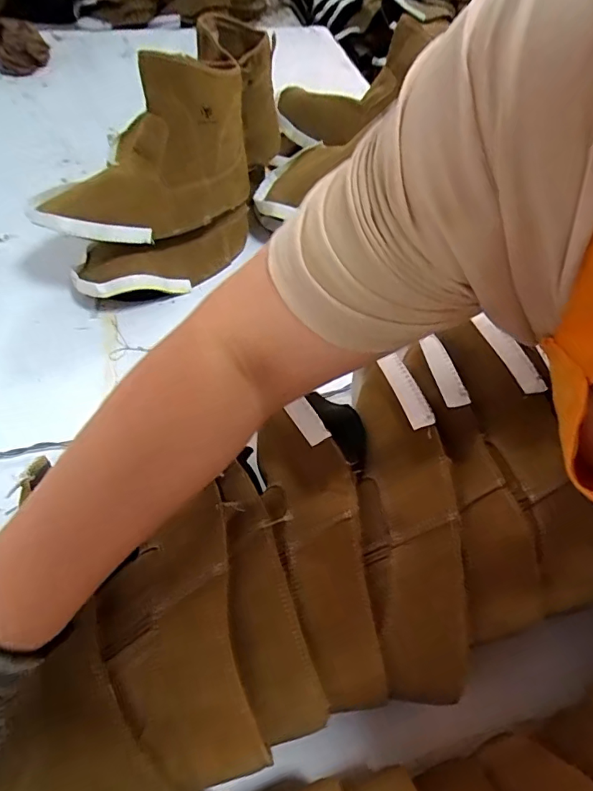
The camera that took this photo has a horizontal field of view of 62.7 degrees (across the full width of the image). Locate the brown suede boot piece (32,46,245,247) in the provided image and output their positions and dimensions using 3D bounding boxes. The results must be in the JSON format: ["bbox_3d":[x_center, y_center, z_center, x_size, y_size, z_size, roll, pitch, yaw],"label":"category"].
[{"bbox_3d":[-0.172,-0.292,0.586,0.271,0.178,0.086,-32,61,-24],"label":"brown suede boot piece"}]

